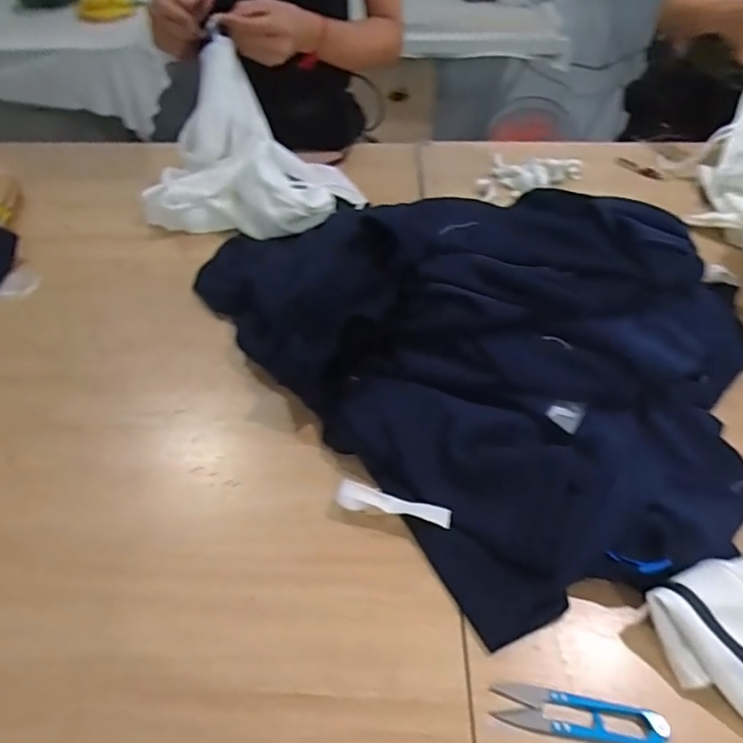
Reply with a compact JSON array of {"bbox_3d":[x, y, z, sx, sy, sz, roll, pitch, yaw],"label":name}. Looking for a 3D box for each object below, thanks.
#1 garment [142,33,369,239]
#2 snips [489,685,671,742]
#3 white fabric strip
[{"bbox_3d":[-0.188,-0.335,0.802,0.296,0.196,0.187,14,47,14],"label":"garment"},{"bbox_3d":[0.151,0.249,0.392,0.118,0.007,0.028,7,46,8],"label":"snips"},{"bbox_3d":[0.021,0.126,0.508,0.109,0.016,0.020,12,47,13],"label":"white fabric strip"}]

